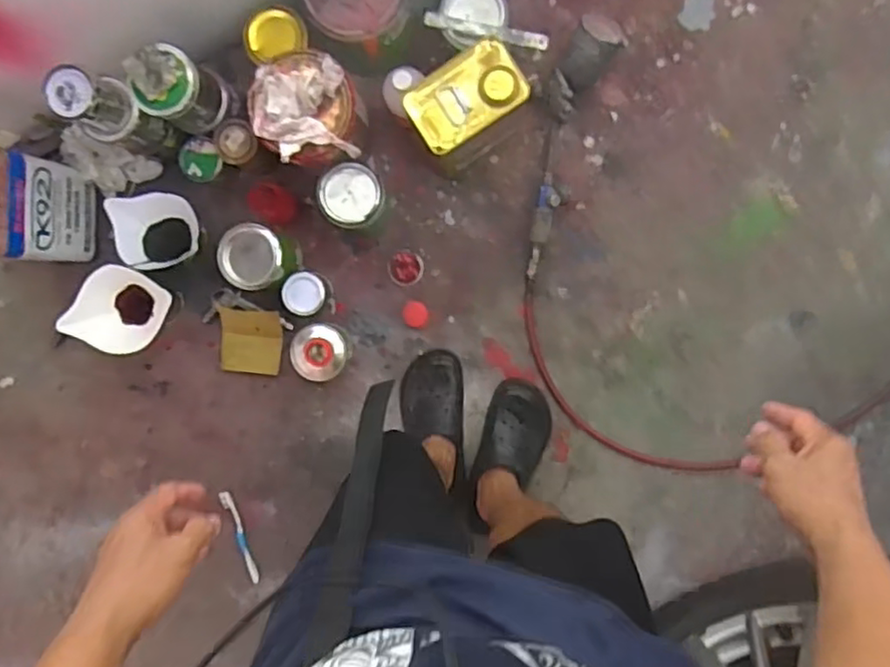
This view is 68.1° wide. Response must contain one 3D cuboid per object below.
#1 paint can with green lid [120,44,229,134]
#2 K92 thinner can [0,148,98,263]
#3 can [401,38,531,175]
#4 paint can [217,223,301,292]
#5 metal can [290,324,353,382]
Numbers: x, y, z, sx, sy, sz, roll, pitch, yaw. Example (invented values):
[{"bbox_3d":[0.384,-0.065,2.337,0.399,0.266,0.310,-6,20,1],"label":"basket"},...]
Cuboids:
[{"bbox_3d":[-0.417,-0.380,1.029,0.103,0.120,0.101,0,96,3],"label":"paint can with green lid"},{"bbox_3d":[-0.698,-0.212,1.102,0.121,0.236,0.167,8,96,2],"label":"K92 thinner can"},{"bbox_3d":[0.038,-0.363,1.082,0.181,0.251,0.112,-33,93,6],"label":"can"},{"bbox_3d":[-0.322,-0.135,1.156,0.111,0.109,0.109,0,96,3],"label":"paint can"},{"bbox_3d":[-0.229,0.033,1.213,0.099,0.069,0.099,0,96,3],"label":"metal can"}]

